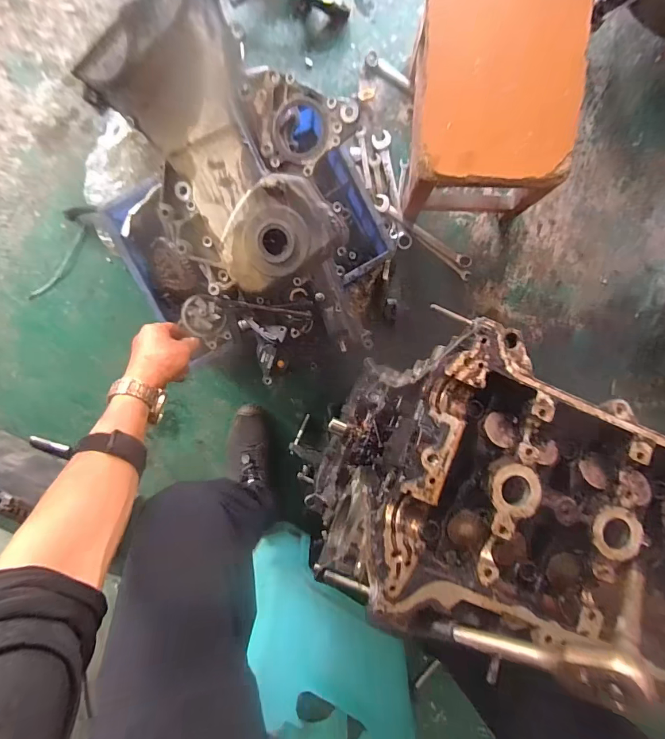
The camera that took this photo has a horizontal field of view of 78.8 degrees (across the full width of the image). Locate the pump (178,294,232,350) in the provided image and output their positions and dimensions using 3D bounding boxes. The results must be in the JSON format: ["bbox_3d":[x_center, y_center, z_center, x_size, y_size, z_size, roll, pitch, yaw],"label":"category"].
[{"bbox_3d":[-0.226,-0.084,0.715,0.077,0.028,0.093,-12,96,0],"label":"pump"}]

